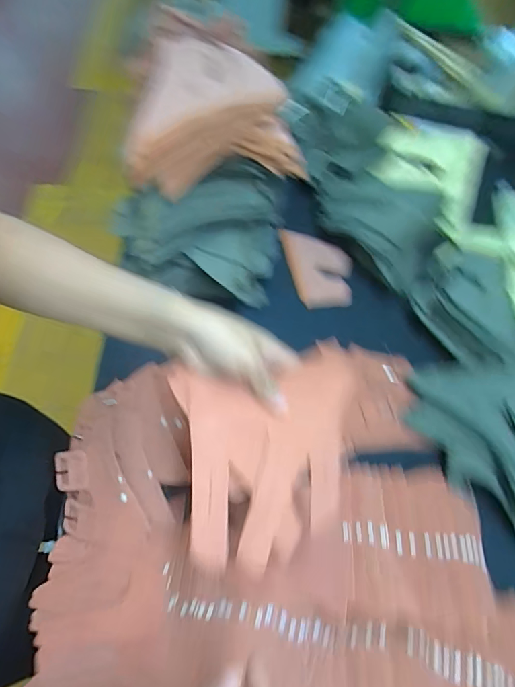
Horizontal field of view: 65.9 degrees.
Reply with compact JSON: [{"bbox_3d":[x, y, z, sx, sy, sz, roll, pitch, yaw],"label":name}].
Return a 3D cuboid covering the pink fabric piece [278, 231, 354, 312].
[{"bbox_3d":[0.110,-0.140,0.708,0.104,0.033,0.164,-9,65,-7],"label":"pink fabric piece"}]

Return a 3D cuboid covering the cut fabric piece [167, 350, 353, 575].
[{"bbox_3d":[0.016,0.103,0.357,0.159,0.060,0.167,-8,68,-6],"label":"cut fabric piece"}]

